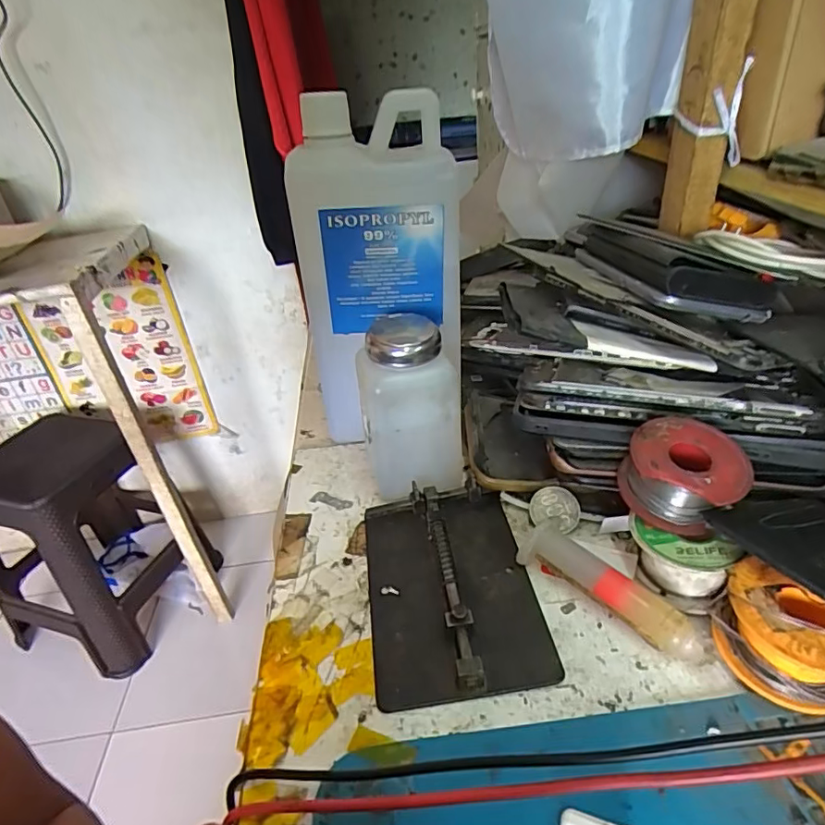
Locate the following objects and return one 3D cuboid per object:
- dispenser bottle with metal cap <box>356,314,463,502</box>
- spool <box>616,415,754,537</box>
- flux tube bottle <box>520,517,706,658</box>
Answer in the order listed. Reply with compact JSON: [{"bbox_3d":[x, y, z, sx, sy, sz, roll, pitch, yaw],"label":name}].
[{"bbox_3d":[-0.001,0.000,0.309,0.053,0.100,0.048,-8,34,-4],"label":"dispenser bottle with metal cap"},{"bbox_3d":[0.130,0.029,0.256,0.052,0.034,0.045,17,40,30],"label":"spool"},{"bbox_3d":[0.091,0.081,0.246,0.083,0.020,0.022,24,44,37],"label":"flux tube bottle"}]

